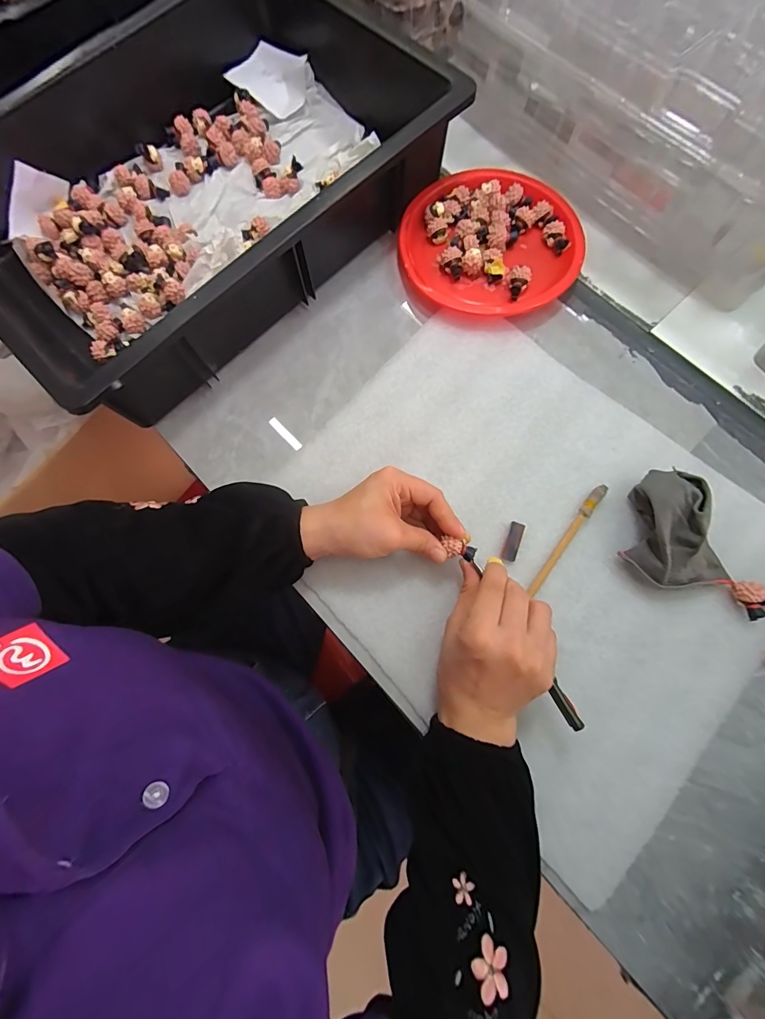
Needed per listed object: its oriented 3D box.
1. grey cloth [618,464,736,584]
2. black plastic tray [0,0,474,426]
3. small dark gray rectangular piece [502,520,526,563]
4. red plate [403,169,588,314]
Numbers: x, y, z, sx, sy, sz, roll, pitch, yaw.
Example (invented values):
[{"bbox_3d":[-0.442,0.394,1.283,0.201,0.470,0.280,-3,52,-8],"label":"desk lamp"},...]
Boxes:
[{"bbox_3d":[0.234,0.021,0.327,0.072,0.045,0.097,-25,77,-6],"label":"grey cloth"},{"bbox_3d":[-0.162,-0.335,0.401,0.313,0.089,0.491,43,79,10],"label":"black plastic tray"},{"bbox_3d":[0.112,0.028,0.349,0.012,0.009,0.034,20,76,5],"label":"small dark gray rectangular piece"},{"bbox_3d":[0.114,-0.283,0.419,0.176,0.021,0.173,0,75,0],"label":"red plate"}]

